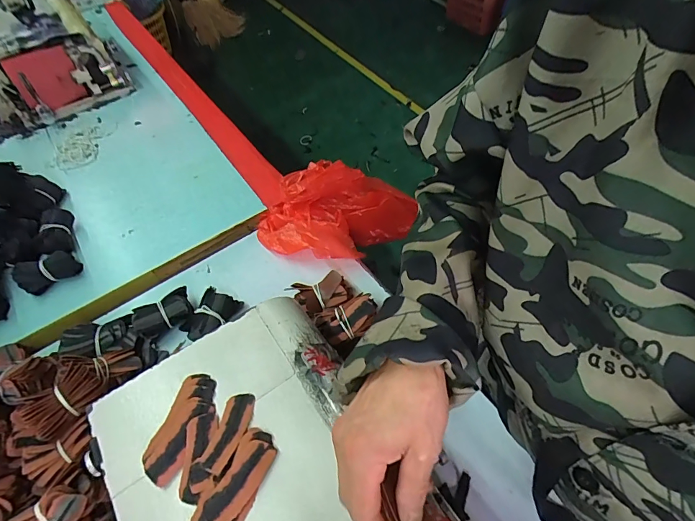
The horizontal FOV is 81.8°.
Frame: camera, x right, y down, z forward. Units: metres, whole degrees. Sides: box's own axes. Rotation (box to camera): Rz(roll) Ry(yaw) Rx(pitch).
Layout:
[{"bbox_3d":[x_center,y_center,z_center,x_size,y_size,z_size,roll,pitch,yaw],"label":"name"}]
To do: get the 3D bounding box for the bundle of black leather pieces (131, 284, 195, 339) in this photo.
[{"bbox_3d":[-0.257,0.075,0.560,0.076,0.031,0.045,-26,54,-15],"label":"bundle of black leather pieces"}]

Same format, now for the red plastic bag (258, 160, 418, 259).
[{"bbox_3d":[-0.024,-0.071,0.687,0.182,0.148,0.231,28,59,24],"label":"red plastic bag"}]

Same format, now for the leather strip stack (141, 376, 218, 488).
[{"bbox_3d":[-0.144,0.143,0.350,0.036,0.009,0.091,9,53,11],"label":"leather strip stack"}]

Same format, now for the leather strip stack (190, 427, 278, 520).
[{"bbox_3d":[-0.087,0.177,0.317,0.035,0.008,0.084,23,57,21],"label":"leather strip stack"}]

